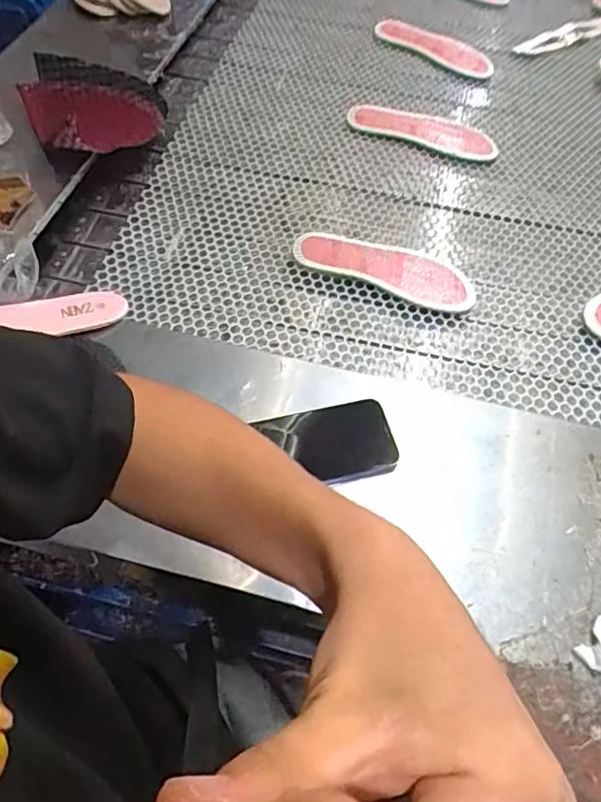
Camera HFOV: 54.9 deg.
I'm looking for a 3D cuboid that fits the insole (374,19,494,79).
[{"bbox_3d":[0.232,-0.608,0.991,0.211,0.014,0.070,27,60,4],"label":"insole"}]

